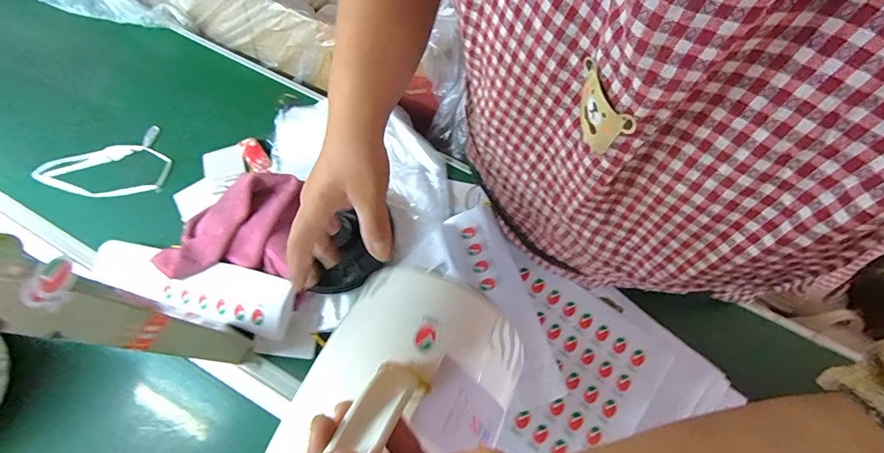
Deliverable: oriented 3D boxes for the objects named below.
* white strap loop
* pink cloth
[{"bbox_3d":[-0.448,-0.072,0.538,0.161,0.004,0.102,-23,68,-11],"label":"white strap loop"},{"bbox_3d":[-0.244,-0.003,0.466,0.149,0.050,0.113,-2,65,-2],"label":"pink cloth"}]

